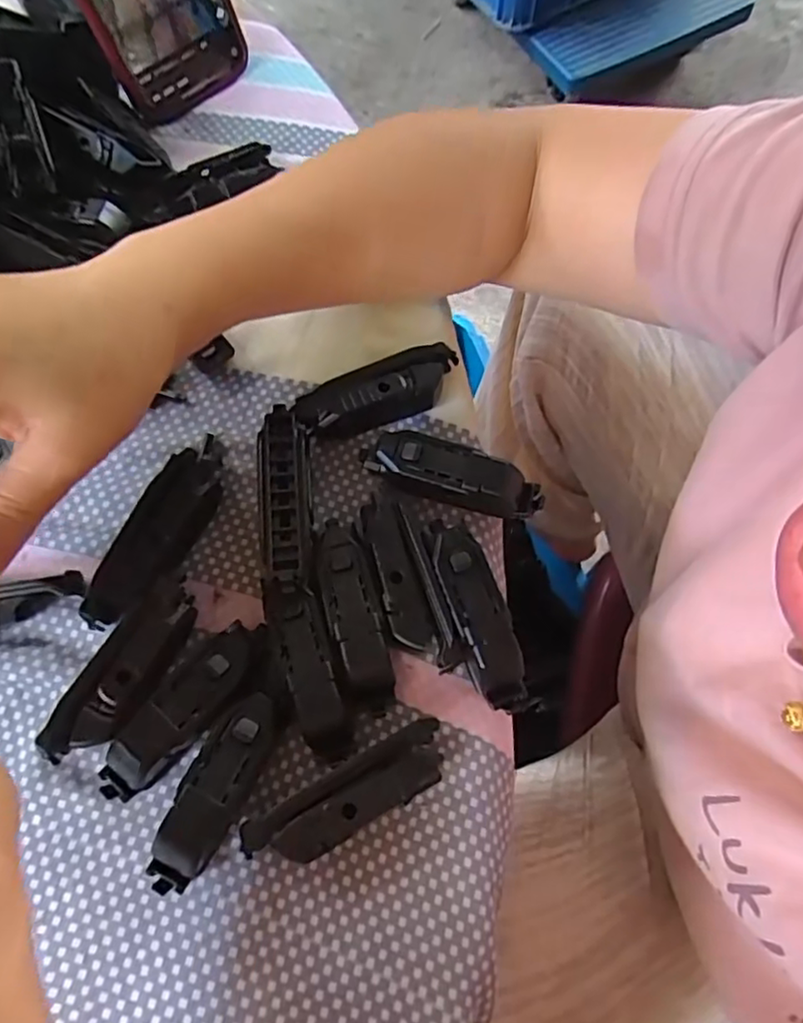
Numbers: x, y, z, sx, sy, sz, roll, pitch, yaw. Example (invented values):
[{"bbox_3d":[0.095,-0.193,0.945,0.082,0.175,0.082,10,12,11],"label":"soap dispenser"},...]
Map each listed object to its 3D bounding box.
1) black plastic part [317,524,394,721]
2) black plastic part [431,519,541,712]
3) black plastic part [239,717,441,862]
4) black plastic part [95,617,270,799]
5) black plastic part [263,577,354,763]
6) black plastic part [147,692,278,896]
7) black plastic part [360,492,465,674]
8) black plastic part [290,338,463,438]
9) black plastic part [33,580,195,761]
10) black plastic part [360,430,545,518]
[{"bbox_3d":[-0.019,0.040,0.254,0.020,0.024,0.078,-14,71,-5],"label":"black plastic part"},{"bbox_3d":[0.030,0.041,0.256,0.021,0.023,0.080,-17,71,-6],"label":"black plastic part"},{"bbox_3d":[-0.019,0.105,0.232,0.078,0.022,0.022,-28,73,-9],"label":"black plastic part"},{"bbox_3d":[-0.081,0.076,0.242,0.023,0.022,0.077,38,75,12],"label":"black plastic part"},{"bbox_3d":[-0.036,0.060,0.245,0.019,0.028,0.069,-18,72,-6],"label":"black plastic part"},{"bbox_3d":[-0.068,0.103,0.233,0.021,0.022,0.072,21,72,7],"label":"black plastic part"},{"bbox_3d":[0.000,0.027,0.260,0.022,0.022,0.080,-18,72,-6],"label":"black plastic part"},{"bbox_3d":[-0.008,-0.054,0.288,0.077,0.021,0.027,-28,73,-9],"label":"black plastic part"},{"bbox_3d":[-0.104,0.064,0.247,0.027,0.020,0.075,33,74,11],"label":"black plastic part"},{"bbox_3d":[0.021,-0.015,0.274,0.078,0.023,0.022,13,71,4],"label":"black plastic part"}]

